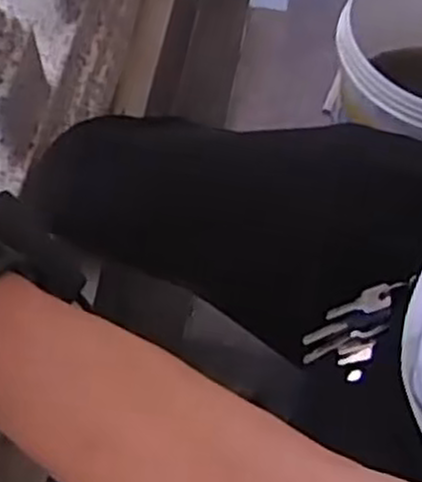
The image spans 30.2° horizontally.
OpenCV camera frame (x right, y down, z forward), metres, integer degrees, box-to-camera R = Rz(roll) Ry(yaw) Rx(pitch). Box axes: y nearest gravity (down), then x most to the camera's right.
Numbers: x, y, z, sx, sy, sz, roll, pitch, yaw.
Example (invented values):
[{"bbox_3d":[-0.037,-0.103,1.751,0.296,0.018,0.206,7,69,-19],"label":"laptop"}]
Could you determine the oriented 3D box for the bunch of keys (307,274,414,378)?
[{"bbox_3d":[0.116,0.064,0.632,0.054,0.020,0.098,33,106,32],"label":"bunch of keys"}]

